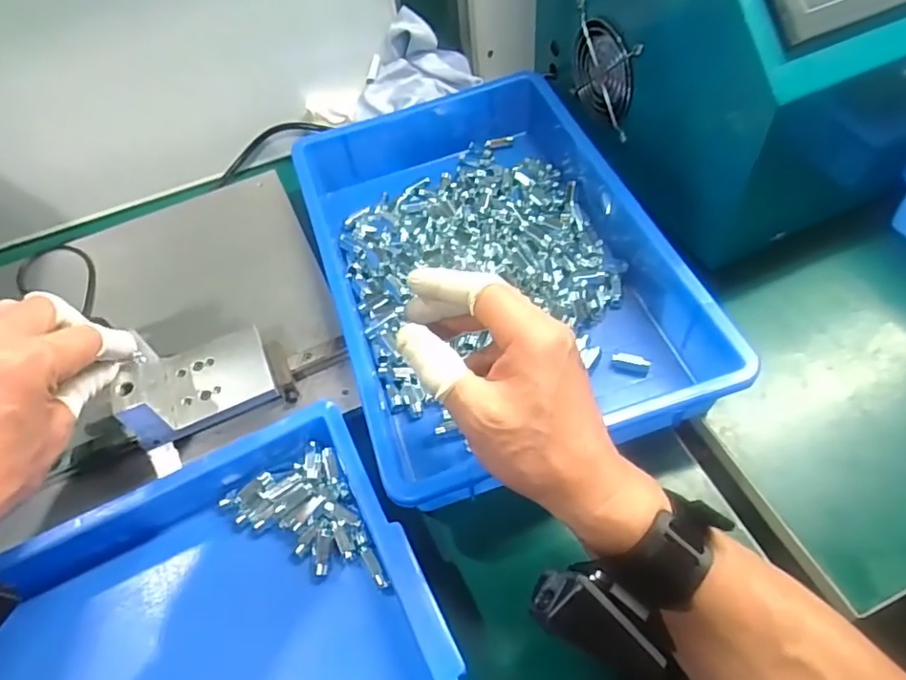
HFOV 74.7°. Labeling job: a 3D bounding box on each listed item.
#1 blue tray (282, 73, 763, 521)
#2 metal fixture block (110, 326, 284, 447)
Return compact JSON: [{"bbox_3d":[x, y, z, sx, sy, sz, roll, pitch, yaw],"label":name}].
[{"bbox_3d":[0.022,-0.075,0.473,0.238,0.059,0.369,-17,56,-6],"label":"blue tray"},{"bbox_3d":[-0.171,0.019,0.389,0.086,0.045,0.067,-23,58,-11],"label":"metal fixture block"}]

